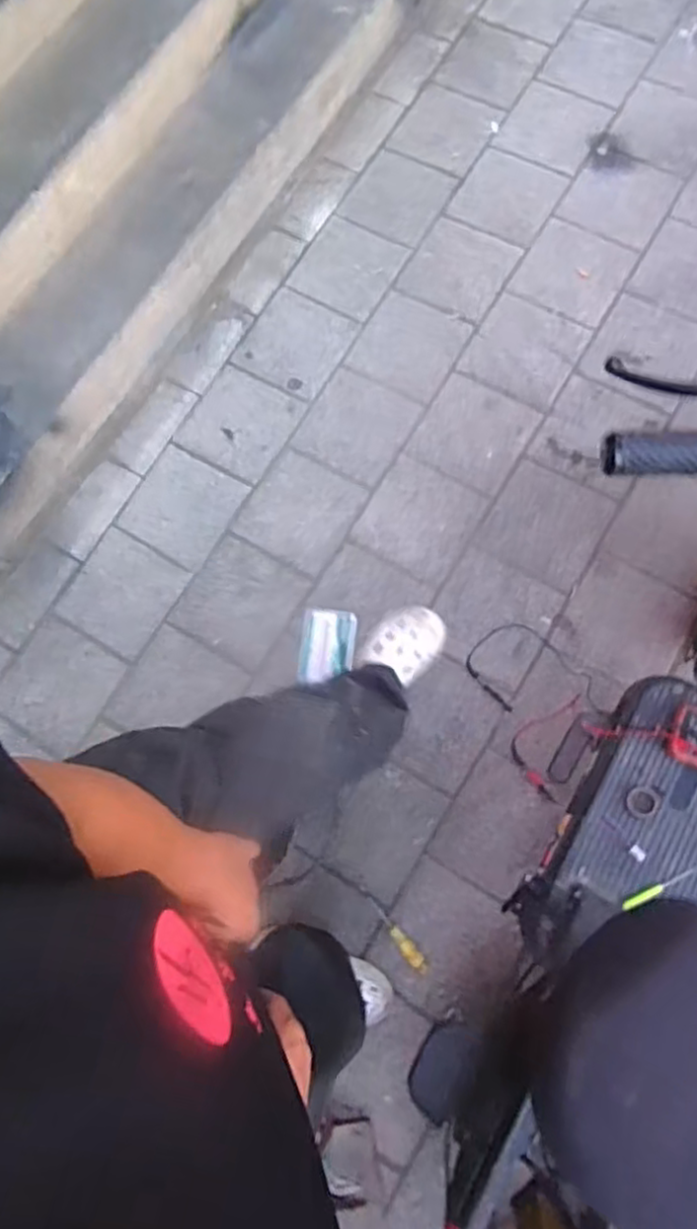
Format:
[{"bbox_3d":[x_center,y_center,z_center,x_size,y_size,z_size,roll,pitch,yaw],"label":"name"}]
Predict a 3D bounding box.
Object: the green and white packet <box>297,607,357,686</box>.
[{"bbox_3d":[-0.039,0.061,1.285,0.101,0.026,0.147,5,76,7],"label":"green and white packet"}]

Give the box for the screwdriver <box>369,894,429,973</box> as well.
[{"bbox_3d":[0.093,0.592,1.256,0.028,0.030,0.164,-34,74,-4],"label":"screwdriver"}]

